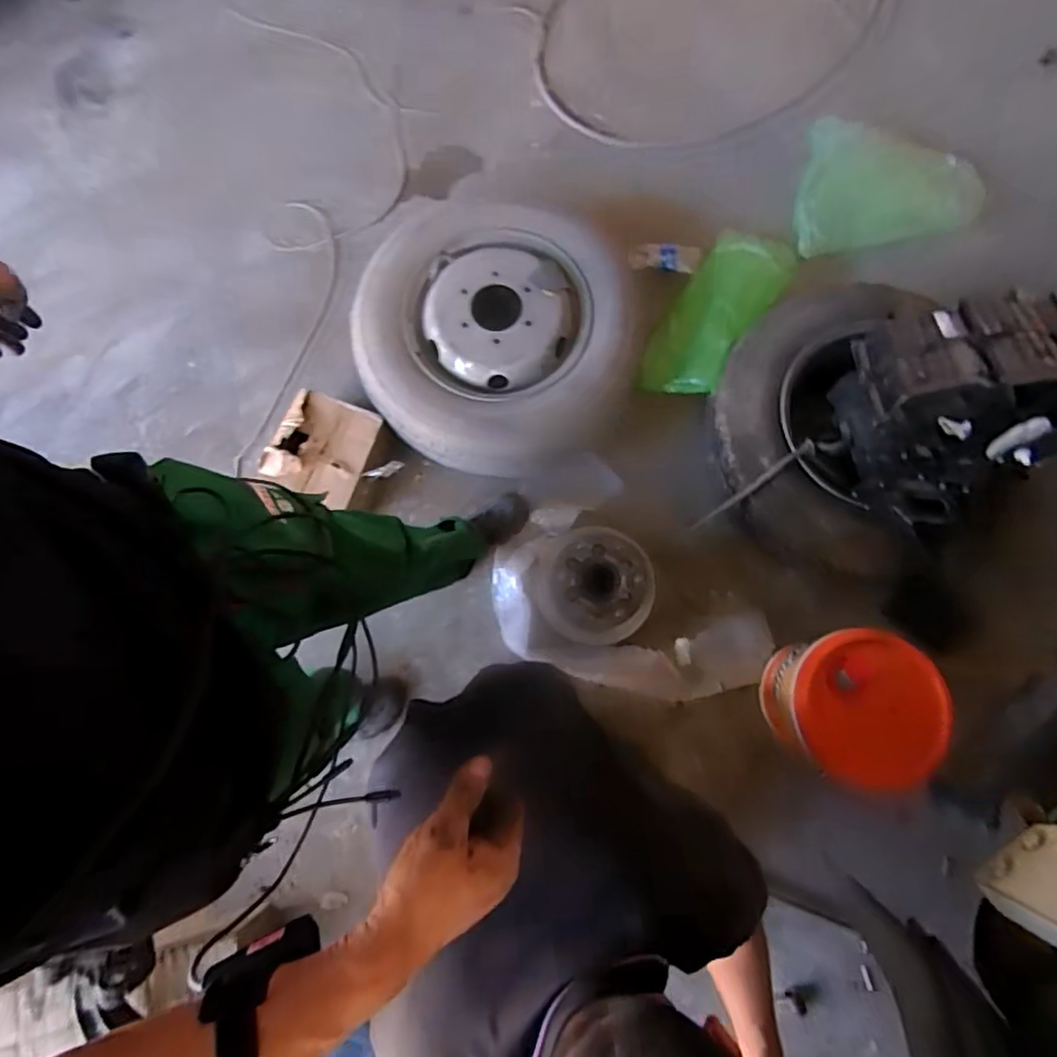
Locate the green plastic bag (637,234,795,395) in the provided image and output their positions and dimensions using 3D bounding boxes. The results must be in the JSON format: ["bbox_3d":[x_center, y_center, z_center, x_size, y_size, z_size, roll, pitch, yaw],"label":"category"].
[{"bbox_3d":[0.429,-0.501,1.352,0.210,0.086,0.441,33,85,12],"label":"green plastic bag"}]

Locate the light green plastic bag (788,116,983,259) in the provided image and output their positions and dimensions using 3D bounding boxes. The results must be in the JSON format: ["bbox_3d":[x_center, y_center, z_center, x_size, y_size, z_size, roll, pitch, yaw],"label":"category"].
[{"bbox_3d":[0.900,-0.823,1.446,0.450,0.136,0.281,4,80,8],"label":"light green plastic bag"}]

